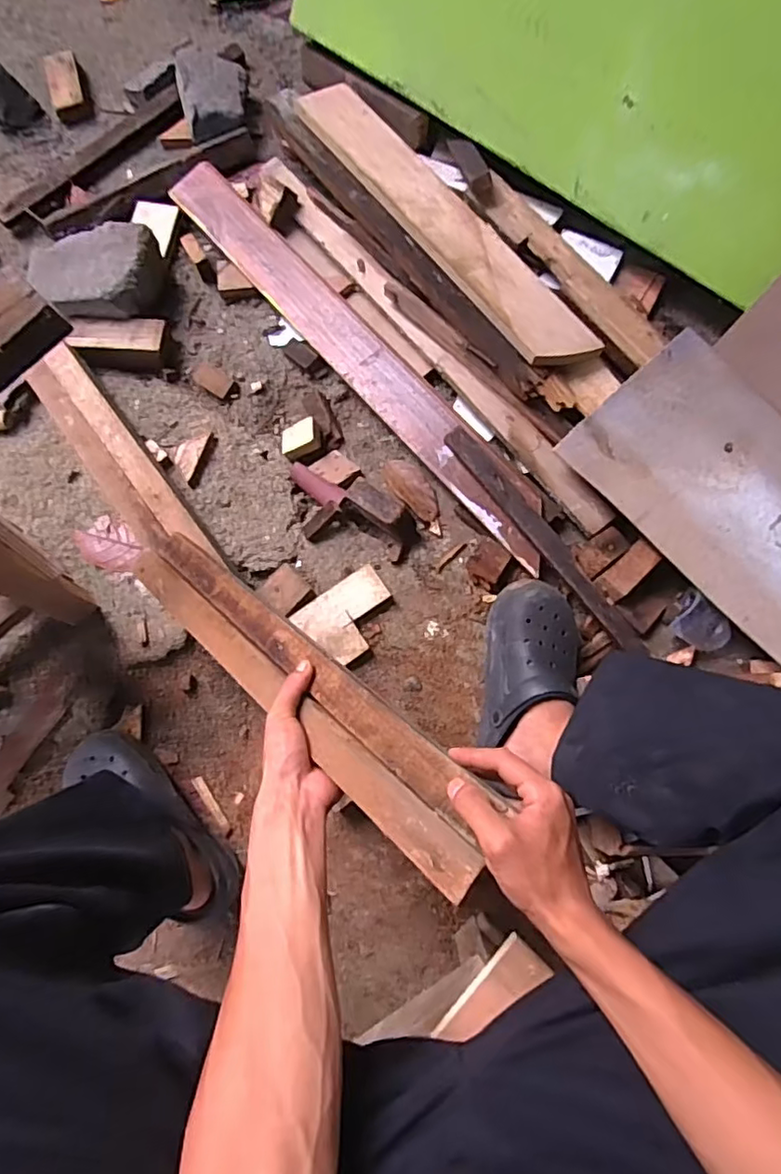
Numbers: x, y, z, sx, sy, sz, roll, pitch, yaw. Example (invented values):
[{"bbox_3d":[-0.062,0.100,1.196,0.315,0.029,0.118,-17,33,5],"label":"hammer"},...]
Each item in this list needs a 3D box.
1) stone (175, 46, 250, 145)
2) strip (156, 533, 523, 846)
[{"bbox_3d":[-0.309,-0.861,1.044,0.123,0.065,0.146,-10,75,-1],"label":"stone"},{"bbox_3d":[-0.106,0.055,0.595,0.521,0.012,0.042,32,75,38],"label":"strip"}]

